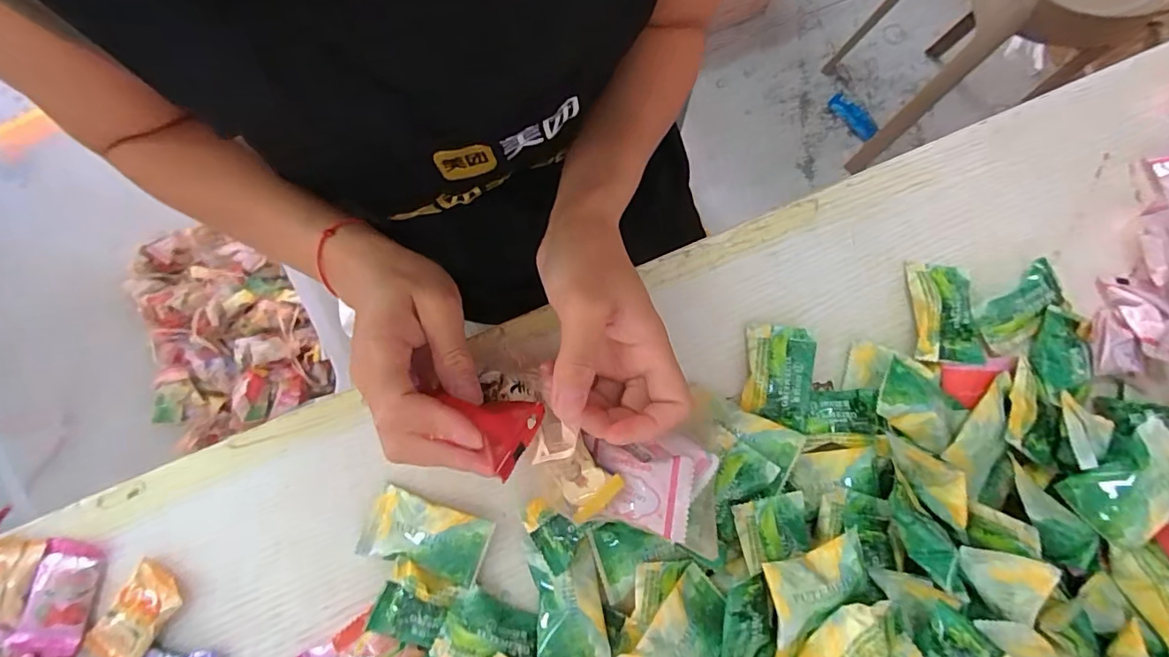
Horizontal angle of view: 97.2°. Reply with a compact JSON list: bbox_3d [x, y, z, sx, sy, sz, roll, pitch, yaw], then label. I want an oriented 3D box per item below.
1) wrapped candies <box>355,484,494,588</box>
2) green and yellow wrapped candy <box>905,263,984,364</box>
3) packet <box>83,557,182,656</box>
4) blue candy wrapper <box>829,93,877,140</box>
[{"bbox_3d":[-0.091,0.118,0.293,0.069,0.008,0.038,18,82,1],"label":"wrapped candies"},{"bbox_3d":[0.226,-0.011,0.324,0.040,0.016,0.066,8,82,-1],"label":"green and yellow wrapped candy"},{"bbox_3d":[-0.248,0.159,0.283,0.033,0.007,0.052,30,82,2],"label":"packet"},{"bbox_3d":[0.602,-0.477,1.159,0.050,0.013,0.130,-30,84,-6],"label":"blue candy wrapper"}]

